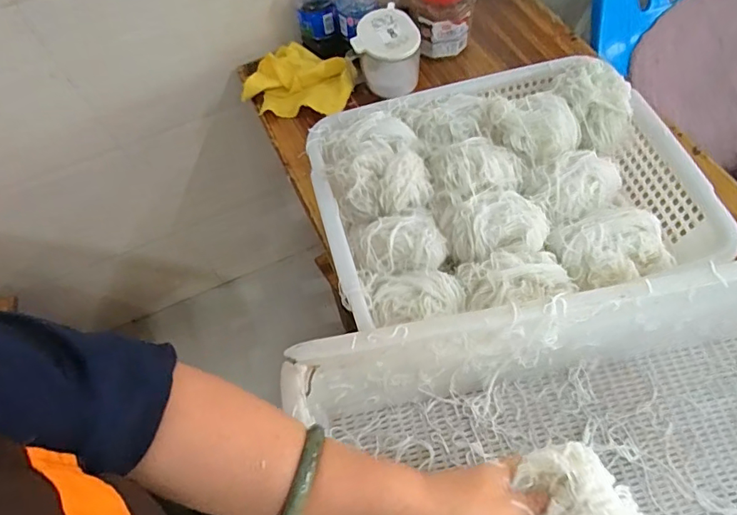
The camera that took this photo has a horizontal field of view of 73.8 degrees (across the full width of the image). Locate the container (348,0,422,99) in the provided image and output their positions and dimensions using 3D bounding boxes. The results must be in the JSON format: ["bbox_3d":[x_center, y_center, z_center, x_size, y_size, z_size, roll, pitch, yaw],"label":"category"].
[{"bbox_3d":[0.026,-0.340,0.805,0.102,0.090,0.124,-10,61,-1],"label":"container"}]

